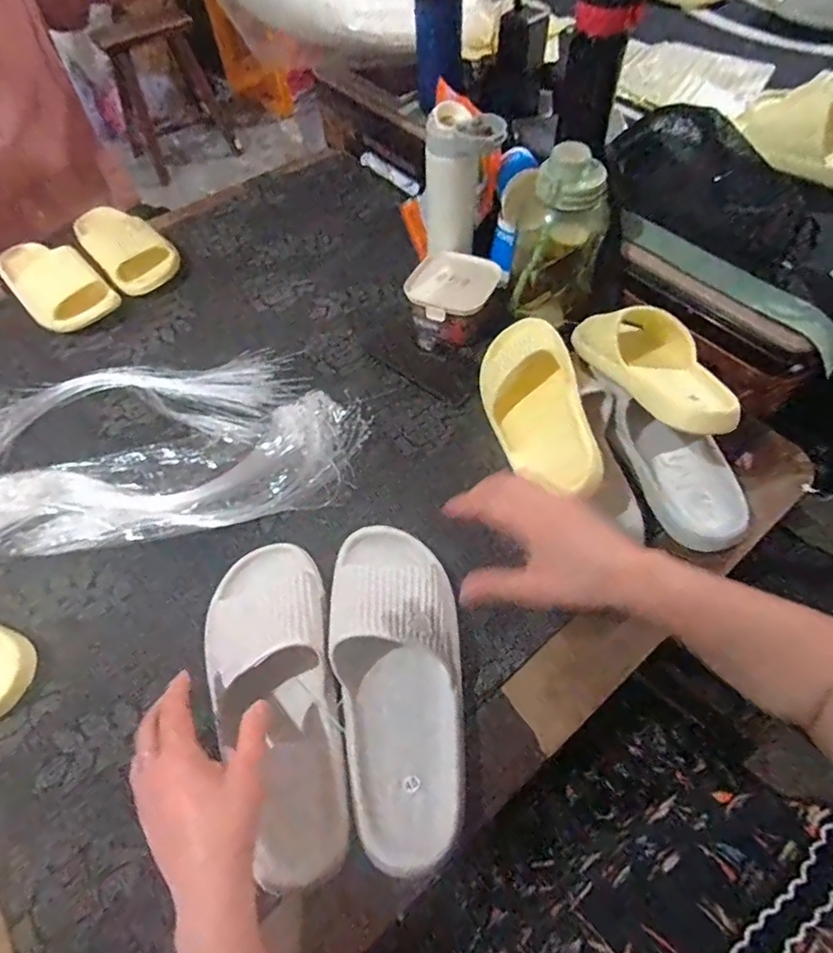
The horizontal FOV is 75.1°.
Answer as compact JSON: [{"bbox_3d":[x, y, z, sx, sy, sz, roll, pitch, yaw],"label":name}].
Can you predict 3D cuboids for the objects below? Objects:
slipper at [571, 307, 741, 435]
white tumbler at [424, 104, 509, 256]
[{"bbox_3d":[0.250,-0.120,0.571,0.095,0.061,0.218,-16,46,-7],"label":"slipper"},{"bbox_3d":[0.056,-0.360,0.682,0.090,0.159,0.072,-1,58,2],"label":"white tumbler"}]

